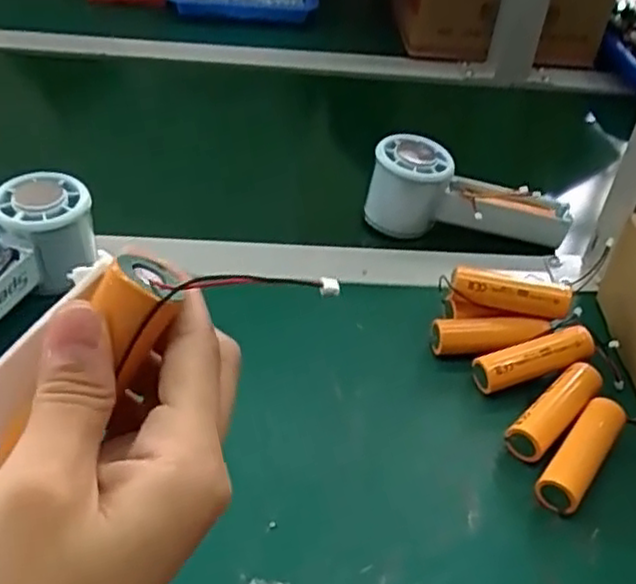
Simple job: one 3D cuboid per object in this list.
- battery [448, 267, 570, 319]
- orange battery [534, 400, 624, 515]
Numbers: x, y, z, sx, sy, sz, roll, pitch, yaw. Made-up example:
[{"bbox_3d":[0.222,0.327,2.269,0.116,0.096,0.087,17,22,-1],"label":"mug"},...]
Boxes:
[{"bbox_3d":[0.119,0.000,0.443,0.072,0.021,0.017,7,41,1],"label":"battery"},{"bbox_3d":[0.142,0.086,0.384,0.022,0.015,0.075,30,46,25],"label":"orange battery"}]

